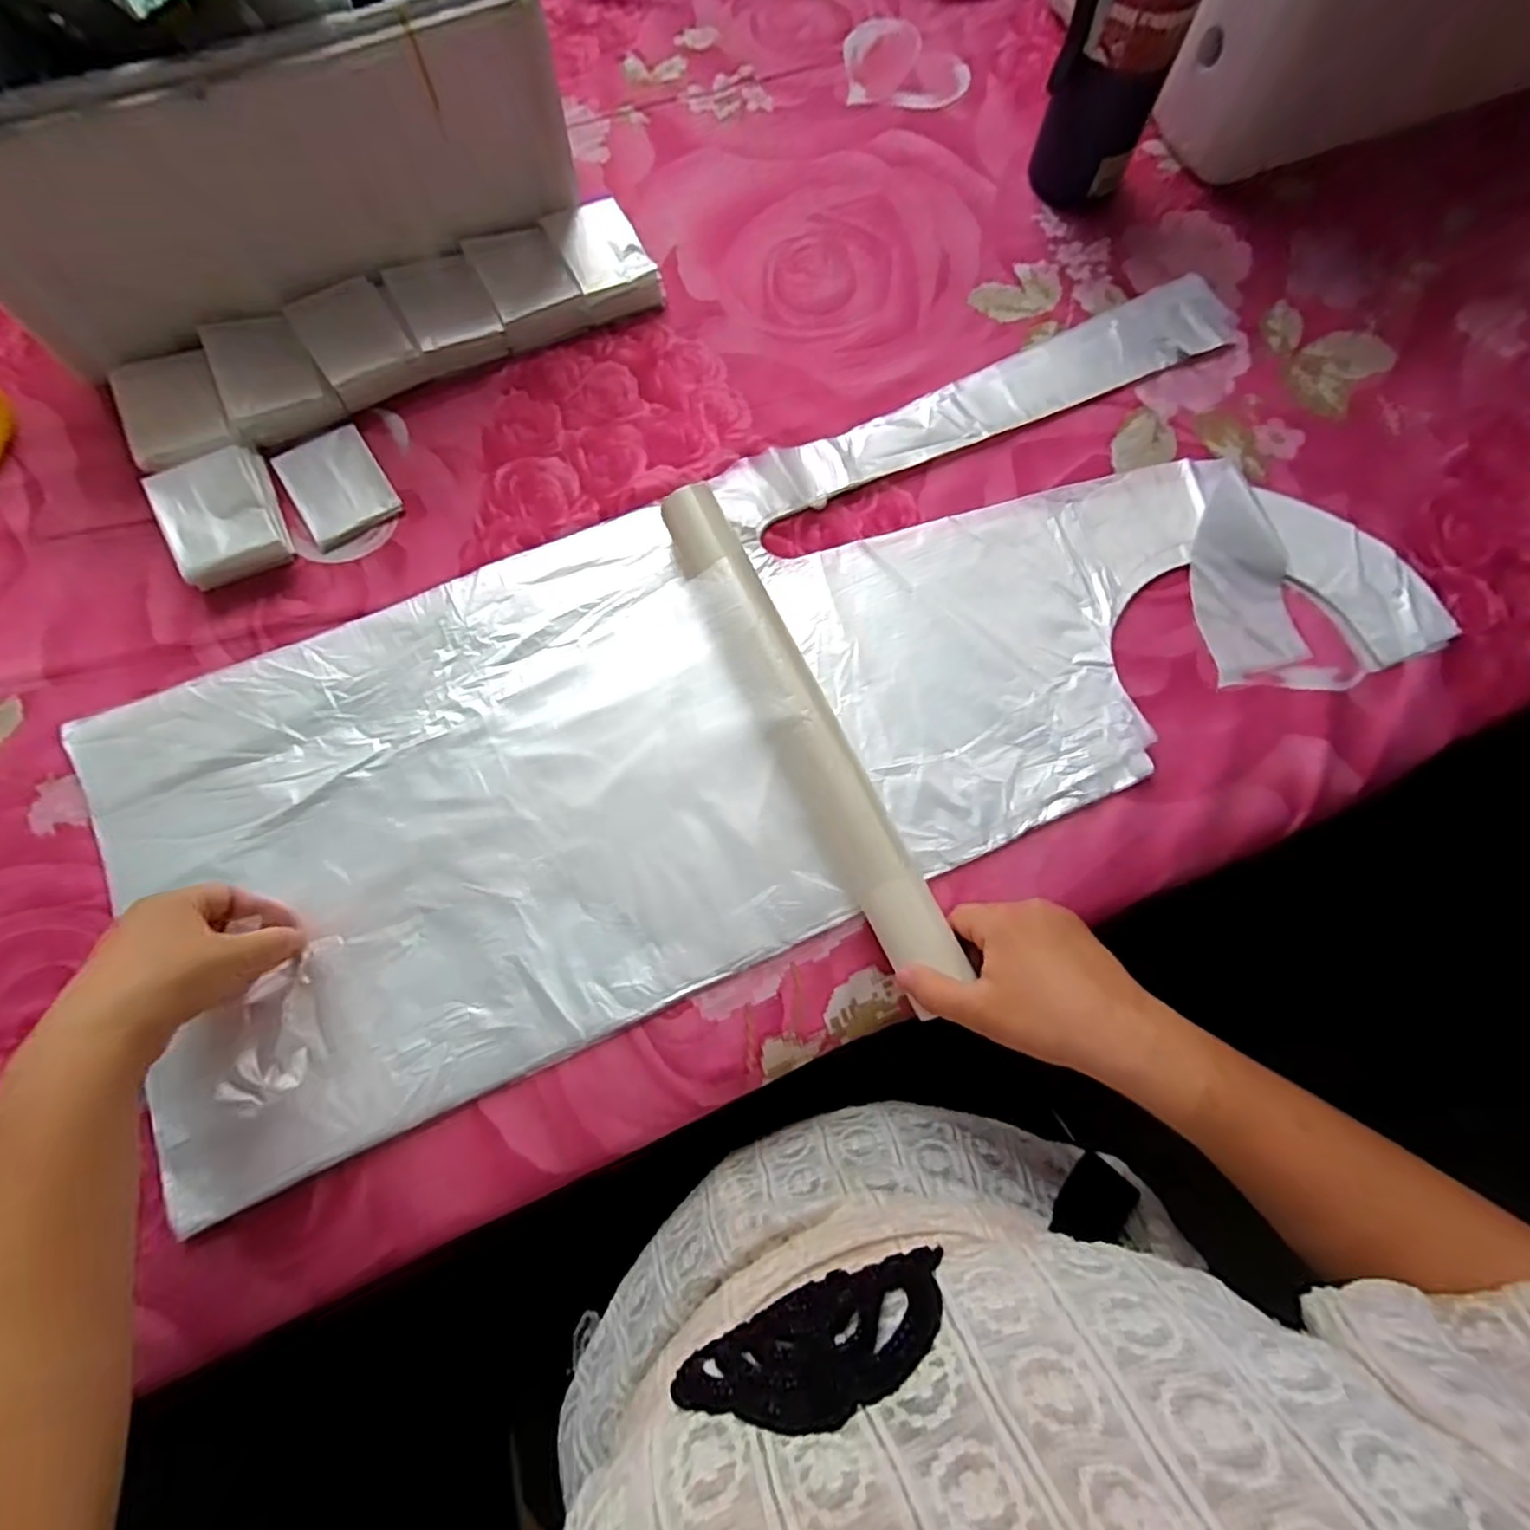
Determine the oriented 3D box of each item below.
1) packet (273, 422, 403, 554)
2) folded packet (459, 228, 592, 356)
[{"bbox_3d":[-0.305,-0.200,0.496,0.064,0.006,0.086,-31,76,-10],"label":"packet"},{"bbox_3d":[-0.184,-0.371,0.541,0.064,0.029,0.093,-26,75,-9],"label":"folded packet"}]

